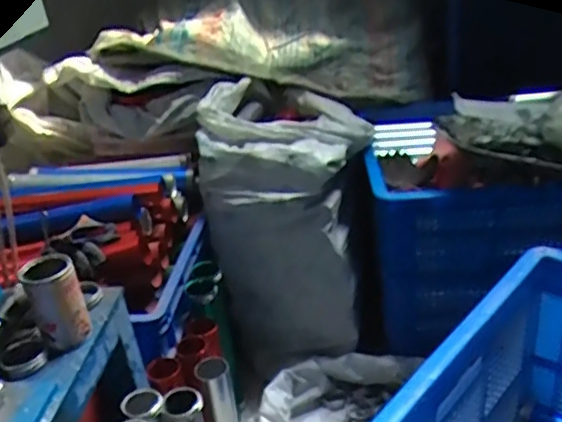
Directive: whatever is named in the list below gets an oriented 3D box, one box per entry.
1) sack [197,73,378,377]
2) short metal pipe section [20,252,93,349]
[{"bbox_3d":[0.017,0.017,1.435,0.363,0.517,0.449,-5,28,1],"label":"sack"},{"bbox_3d":[-0.300,0.122,0.790,0.064,0.124,0.068,-19,31,-24],"label":"short metal pipe section"}]

